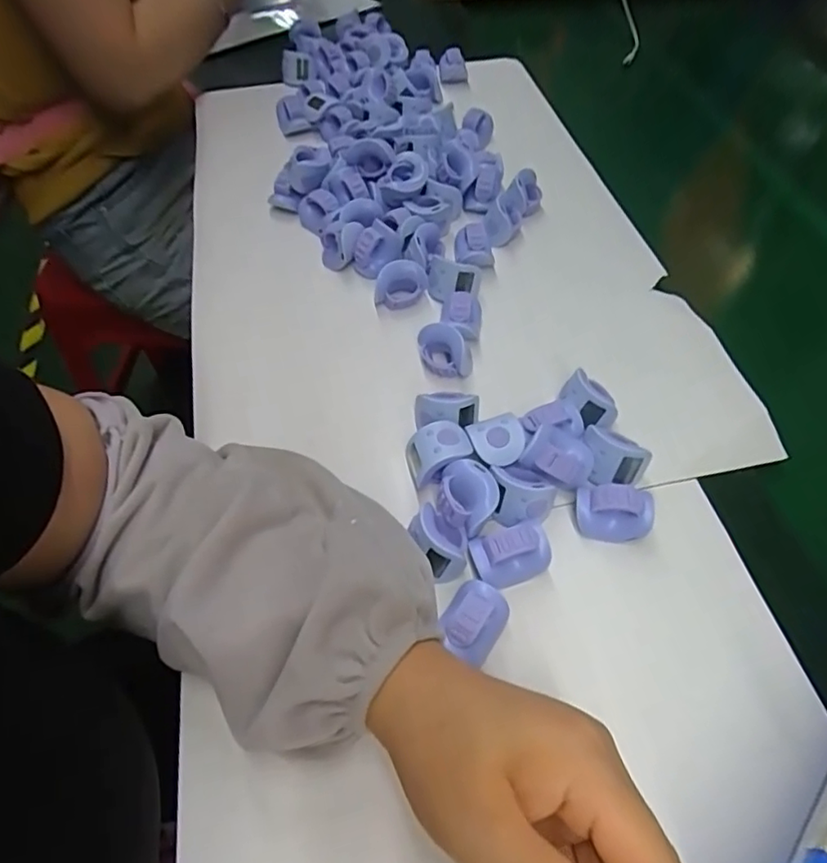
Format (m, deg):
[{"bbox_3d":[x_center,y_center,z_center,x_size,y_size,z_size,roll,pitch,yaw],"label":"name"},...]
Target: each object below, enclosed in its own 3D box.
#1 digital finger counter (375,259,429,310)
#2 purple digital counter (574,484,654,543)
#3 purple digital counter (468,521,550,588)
[{"bbox_3d":[-0.008,-0.110,0.433,0.042,0.029,0.021,-13,56,-8],"label":"digital finger counter"},{"bbox_3d":[0.113,0.045,0.324,0.042,0.025,0.024,10,56,8],"label":"purple digital counter"},{"bbox_3d":[0.053,0.066,0.315,0.040,0.029,0.025,-11,56,-7],"label":"purple digital counter"}]

